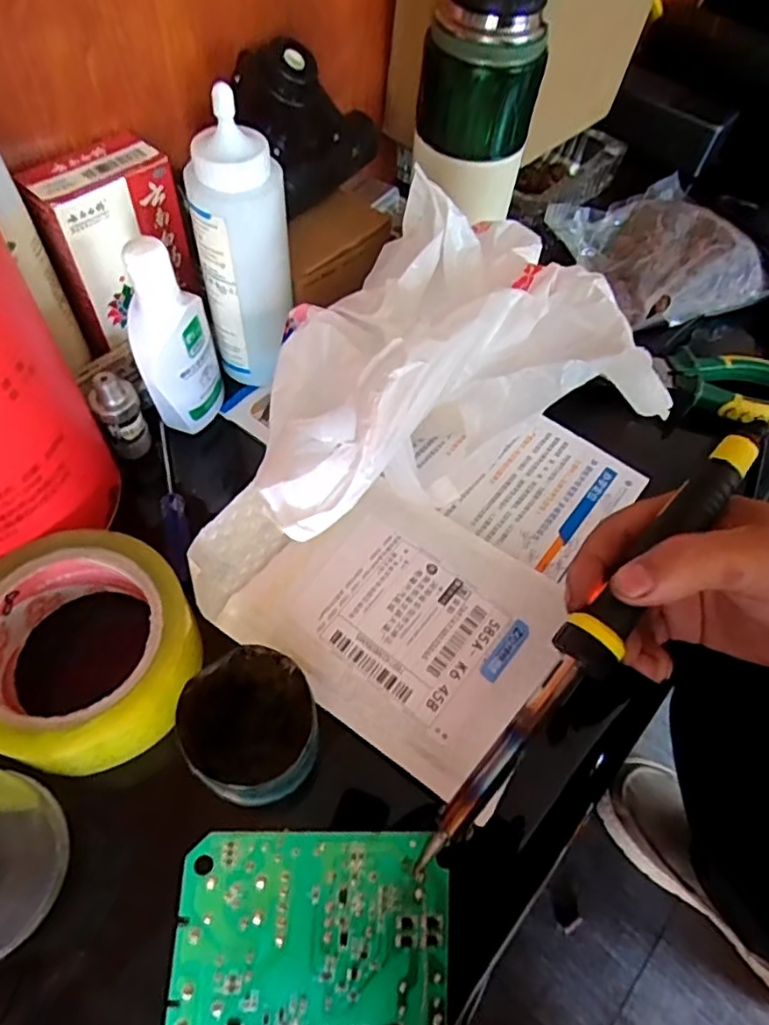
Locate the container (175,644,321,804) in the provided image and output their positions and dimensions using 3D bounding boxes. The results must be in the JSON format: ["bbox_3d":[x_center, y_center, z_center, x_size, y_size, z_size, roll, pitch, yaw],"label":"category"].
[{"bbox_3d":[-0.059,0.096,0.273,0.057,0.046,0.055,2,57,-3],"label":"container"}]

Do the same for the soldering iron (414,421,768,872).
[{"bbox_3d":[0.090,0.048,0.252,0.023,0.017,0.224,38,82,19],"label":"soldering iron"}]

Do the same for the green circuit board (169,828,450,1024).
[{"bbox_3d":[-0.025,0.163,0.226,0.098,0.004,0.081,6,75,-11],"label":"green circuit board"}]

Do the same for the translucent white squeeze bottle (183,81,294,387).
[{"bbox_3d":[-0.081,-0.148,0.355,0.042,0.150,0.046,18,58,8],"label":"translucent white squeeze bottle"}]

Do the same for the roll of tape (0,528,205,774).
[{"bbox_3d":[-0.143,0.064,0.289,0.108,0.037,0.101,2,57,-3],"label":"roll of tape"}]

